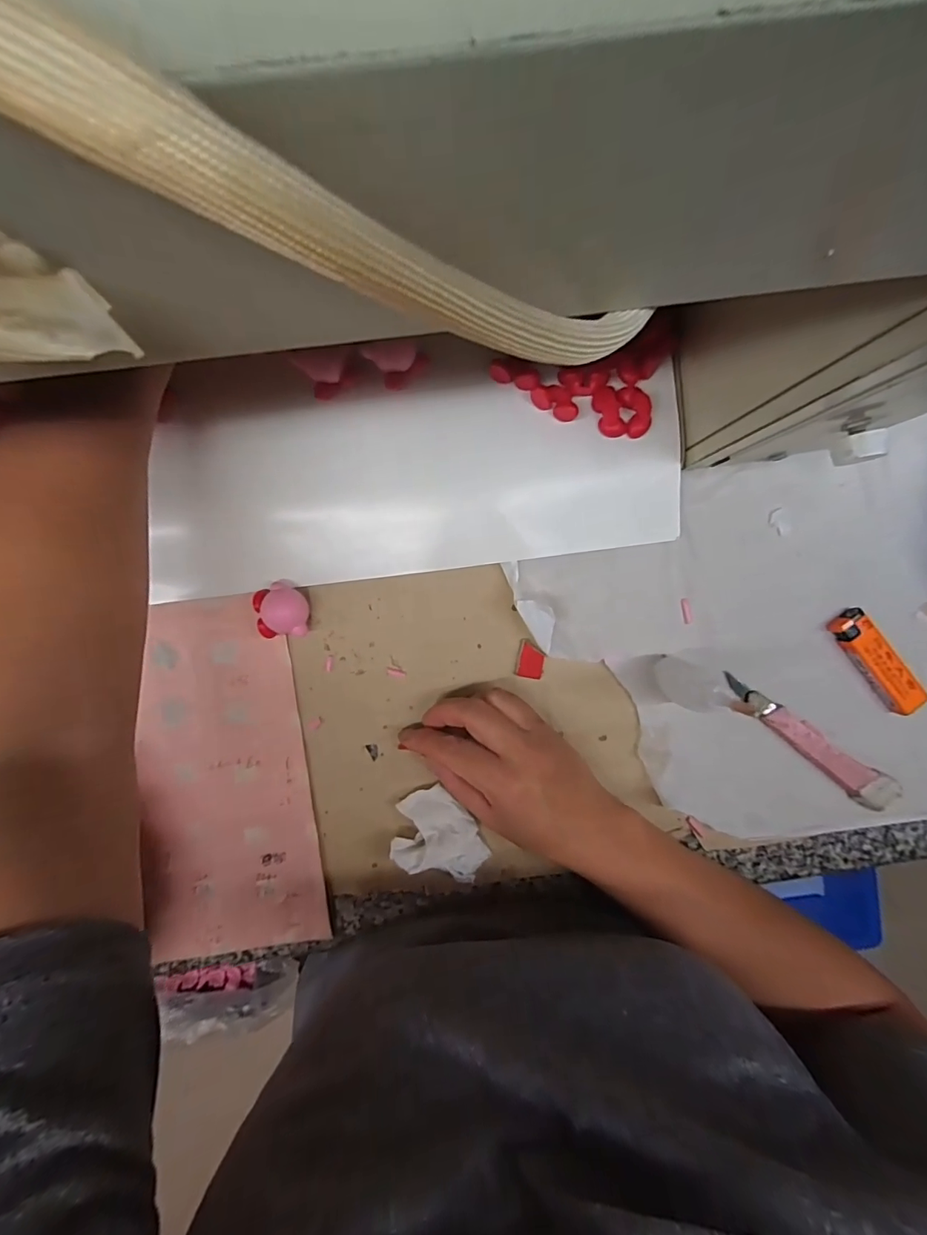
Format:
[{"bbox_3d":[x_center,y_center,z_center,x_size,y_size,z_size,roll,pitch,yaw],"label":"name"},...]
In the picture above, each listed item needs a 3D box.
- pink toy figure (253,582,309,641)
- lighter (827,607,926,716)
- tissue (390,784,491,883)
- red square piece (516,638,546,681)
[{"bbox_3d":[-0.119,-0.005,0.318,0.032,0.021,0.035,-4,95,-1],"label":"pink toy figure"},{"bbox_3d":[0.289,0.031,0.336,0.025,0.015,0.079,-40,95,2],"label":"lighter"},{"bbox_3d":[-0.017,0.152,0.332,0.070,0.023,0.052,43,92,-5],"label":"tissue"},{"bbox_3d":[0.047,0.029,0.333,0.018,0.007,0.025,7,95,-2],"label":"red square piece"}]

